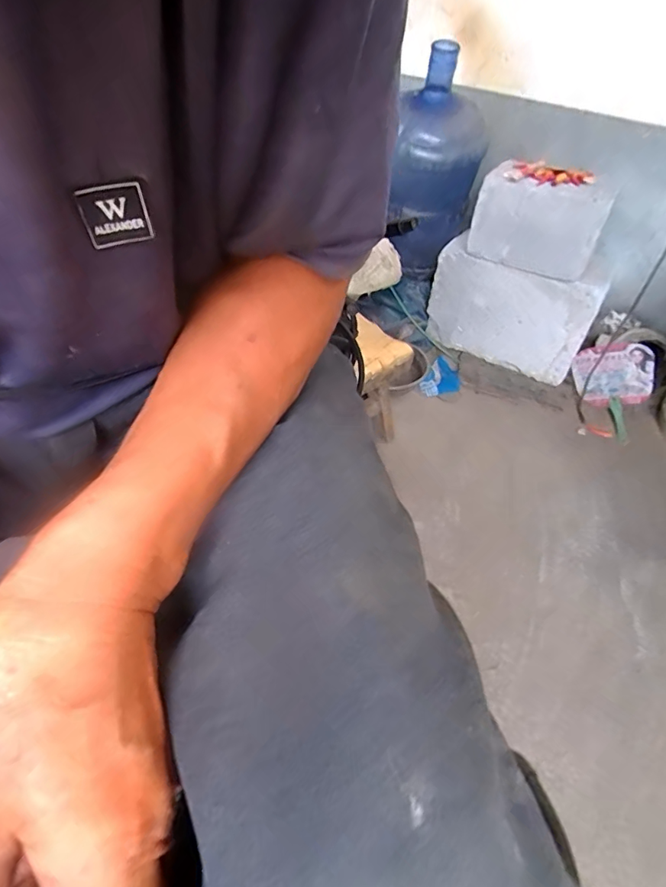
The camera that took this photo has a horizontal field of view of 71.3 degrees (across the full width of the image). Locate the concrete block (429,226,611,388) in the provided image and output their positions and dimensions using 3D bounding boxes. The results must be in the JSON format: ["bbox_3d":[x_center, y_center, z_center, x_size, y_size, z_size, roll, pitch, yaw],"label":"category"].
[{"bbox_3d":[0.380,-0.290,1.040,0.080,0.230,0.342,-33,56,-31],"label":"concrete block"}]

